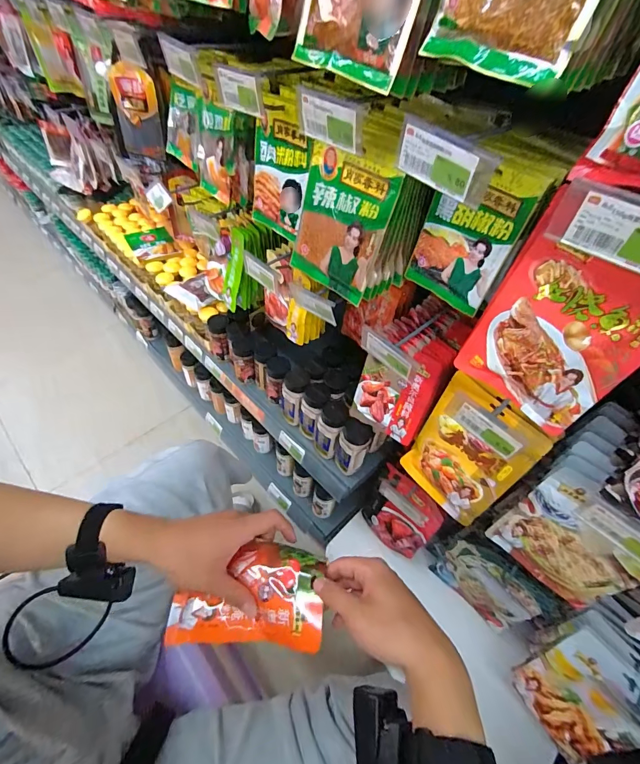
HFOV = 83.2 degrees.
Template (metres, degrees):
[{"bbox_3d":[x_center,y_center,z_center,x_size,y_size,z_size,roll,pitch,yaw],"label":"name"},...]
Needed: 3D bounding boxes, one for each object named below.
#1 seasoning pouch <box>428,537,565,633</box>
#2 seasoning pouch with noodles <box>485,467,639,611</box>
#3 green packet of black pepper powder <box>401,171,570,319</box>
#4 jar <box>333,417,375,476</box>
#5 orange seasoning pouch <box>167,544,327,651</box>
[{"bbox_3d":[0.346,0.418,0.747,0.175,0.252,0.028,39,58,25],"label":"seasoning pouch"},{"bbox_3d":[0.353,0.229,0.504,0.156,0.209,0.038,37,57,24],"label":"seasoning pouch with noodles"},{"bbox_3d":[0.185,-0.183,0.462,0.124,0.170,0.030,33,56,22],"label":"green packet of black pepper powder"},{"bbox_3d":[0.067,0.140,0.757,0.066,0.129,0.057,18,52,11],"label":"jar"},{"bbox_3d":[-0.079,0.232,0.399,0.169,0.017,0.098,-6,49,11],"label":"orange seasoning pouch"}]

